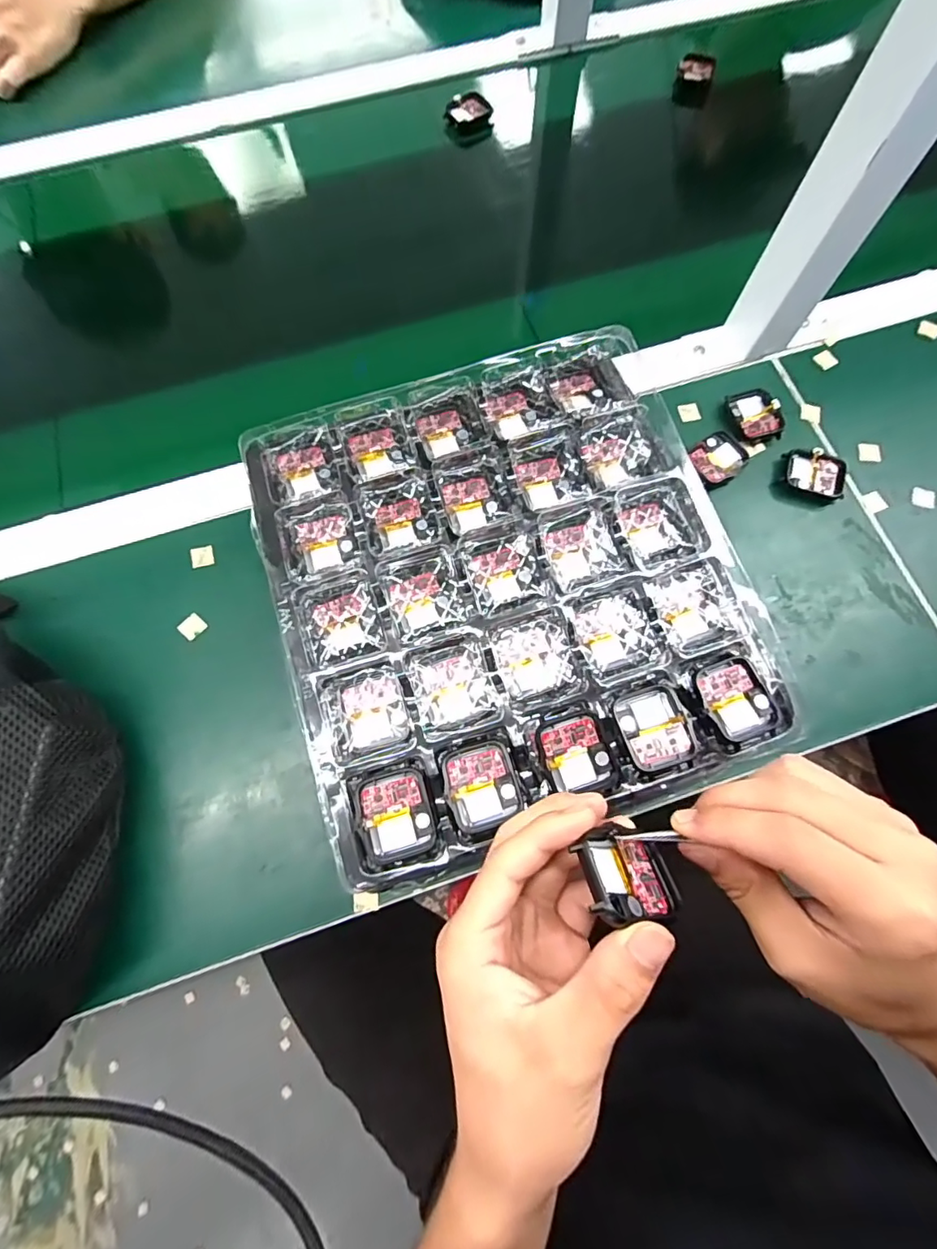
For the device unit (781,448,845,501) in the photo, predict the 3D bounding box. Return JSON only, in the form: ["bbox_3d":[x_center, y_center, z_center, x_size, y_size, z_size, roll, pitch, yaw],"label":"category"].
[{"bbox_3d":[0.268,-0.116,0.394,0.047,0.014,0.035,17,74,4],"label":"device unit"}]

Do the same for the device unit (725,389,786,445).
[{"bbox_3d":[0.230,-0.167,0.412,0.038,0.012,0.047,-12,74,-4],"label":"device unit"}]

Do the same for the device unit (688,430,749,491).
[{"bbox_3d":[0.195,-0.129,0.399,0.044,0.007,0.037,-32,76,-10],"label":"device unit"}]

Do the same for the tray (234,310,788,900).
[{"bbox_3d":[0.021,-0.030,0.308,0.263,0.025,0.277,-17,74,-6],"label":"tray"}]

